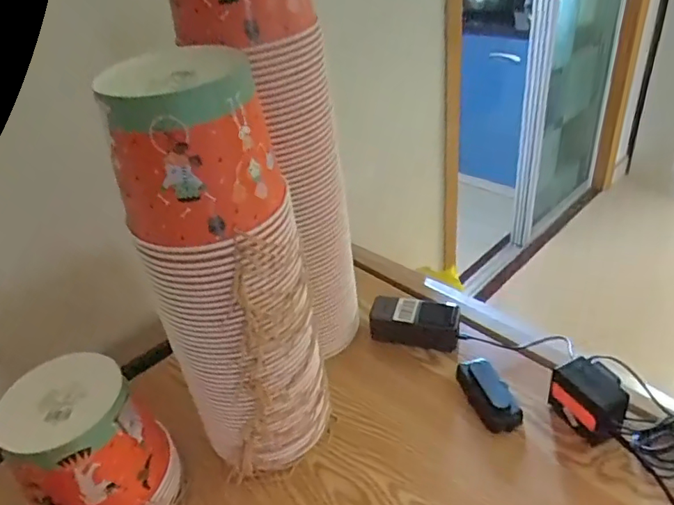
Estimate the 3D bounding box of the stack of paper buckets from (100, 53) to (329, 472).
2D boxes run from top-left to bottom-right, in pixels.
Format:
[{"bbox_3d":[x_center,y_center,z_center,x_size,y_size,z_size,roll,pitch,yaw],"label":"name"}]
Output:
[{"bbox_3d":[-0.107,0.045,0.569,0.148,0.470,0.131,-33,42,-32],"label":"stack of paper buckets"}]

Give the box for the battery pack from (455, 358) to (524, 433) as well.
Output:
[{"bbox_3d":[0.199,0.183,0.704,0.052,0.031,0.107,-13,35,-8],"label":"battery pack"}]

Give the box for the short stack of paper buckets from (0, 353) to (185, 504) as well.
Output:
[{"bbox_3d":[-0.269,0.223,0.598,0.141,0.177,0.136,-28,40,-27],"label":"short stack of paper buckets"}]

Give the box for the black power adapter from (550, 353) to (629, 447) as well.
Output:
[{"bbox_3d":[0.311,0.184,0.654,0.058,0.076,0.086,-20,37,-18],"label":"black power adapter"}]

